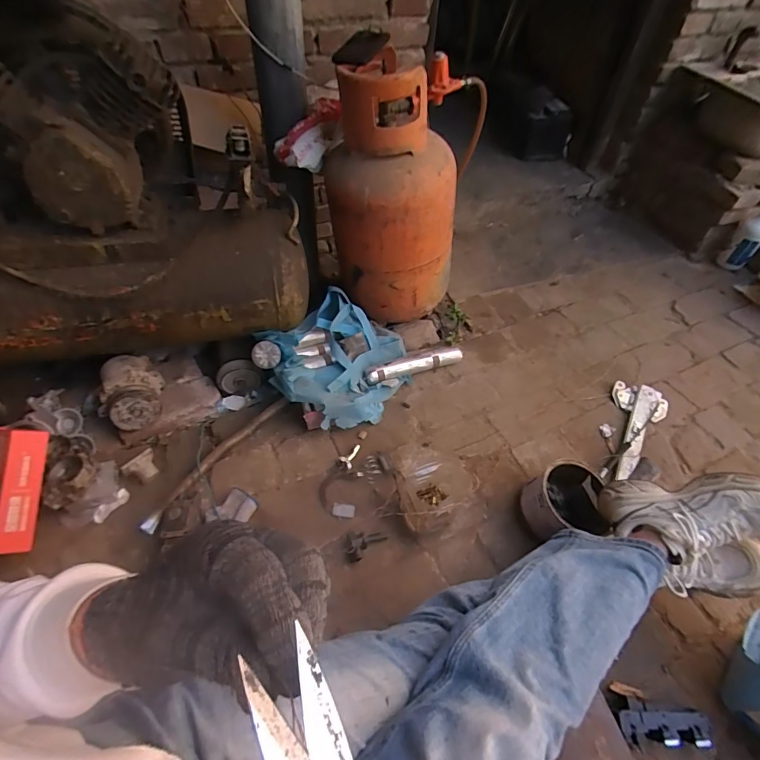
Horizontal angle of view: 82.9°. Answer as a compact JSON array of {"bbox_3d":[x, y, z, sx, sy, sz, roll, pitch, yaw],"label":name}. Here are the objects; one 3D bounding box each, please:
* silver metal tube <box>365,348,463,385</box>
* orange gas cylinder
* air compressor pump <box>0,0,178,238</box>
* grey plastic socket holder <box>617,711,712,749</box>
[{"bbox_3d":[0.089,-0.042,1.144,0.267,0.052,0.054,-15,52,-13],"label":"silver metal tube"},{"bbox_3d":[0.030,-0.448,1.074,0.293,0.569,0.296,-3,50,-4],"label":"orange gas cylinder"},{"bbox_3d":[-0.537,-0.458,0.773,0.335,0.288,0.256,-5,50,-5],"label":"air compressor pump"},{"bbox_3d":[0.424,0.527,0.653,0.131,0.051,0.047,0,50,-1],"label":"grey plastic socket holder"}]

